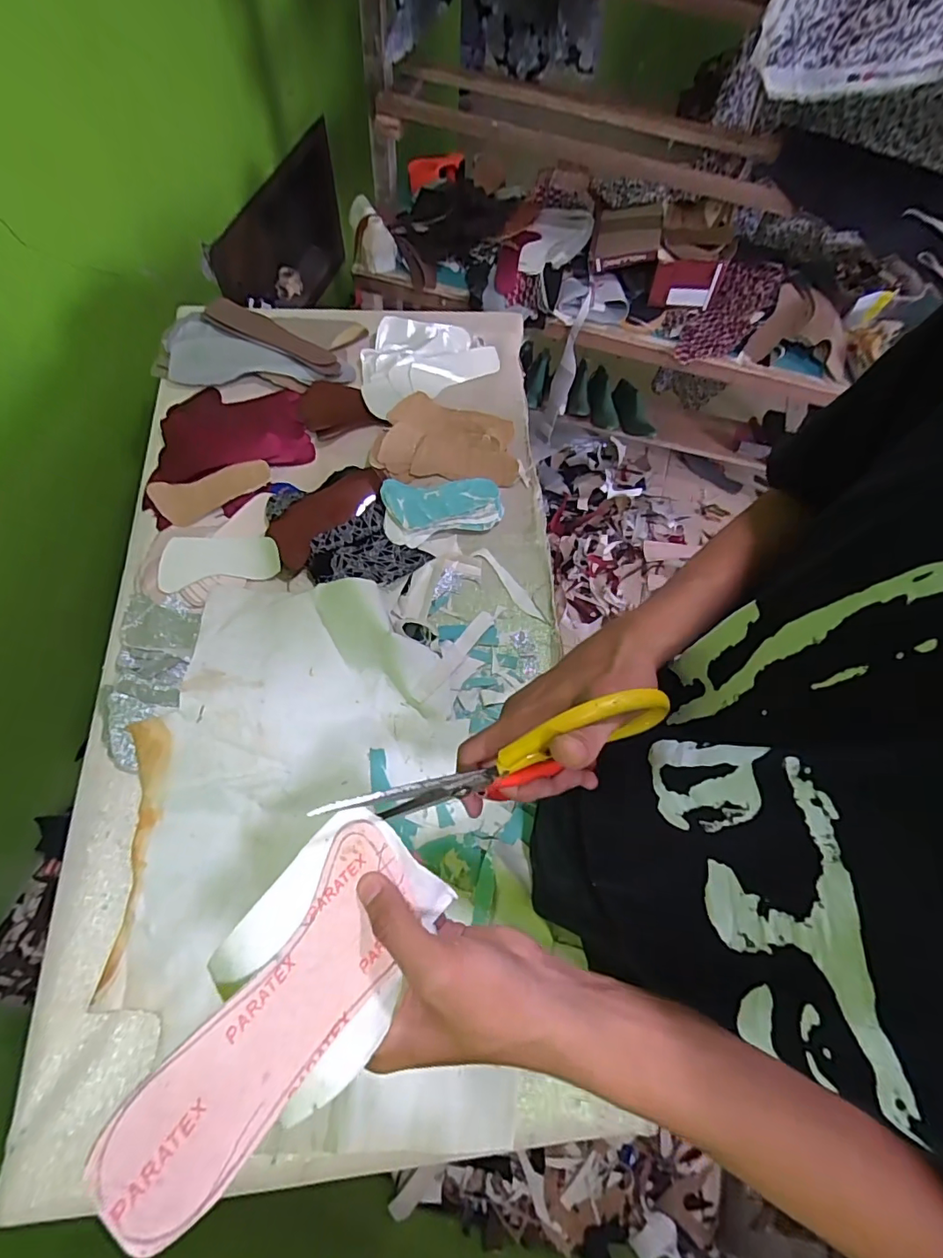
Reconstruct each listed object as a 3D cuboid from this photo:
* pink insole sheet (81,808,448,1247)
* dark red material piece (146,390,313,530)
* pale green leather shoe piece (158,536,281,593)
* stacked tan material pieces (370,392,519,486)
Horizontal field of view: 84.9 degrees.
[{"bbox_3d":[-0.082,0.172,0.244,0.083,0.036,0.160,31,47,10],"label":"pink insole sheet"},{"bbox_3d":[-0.367,-0.276,0.803,0.219,0.030,0.244,-1,66,-4],"label":"dark red material piece"},{"bbox_3d":[-0.343,-0.094,0.701,0.153,0.021,0.065,-8,103,-14],"label":"pale green leather shoe piece"},{"bbox_3d":[-0.041,-0.301,0.825,0.228,0.055,0.122,2,66,-3],"label":"stacked tan material pieces"}]

